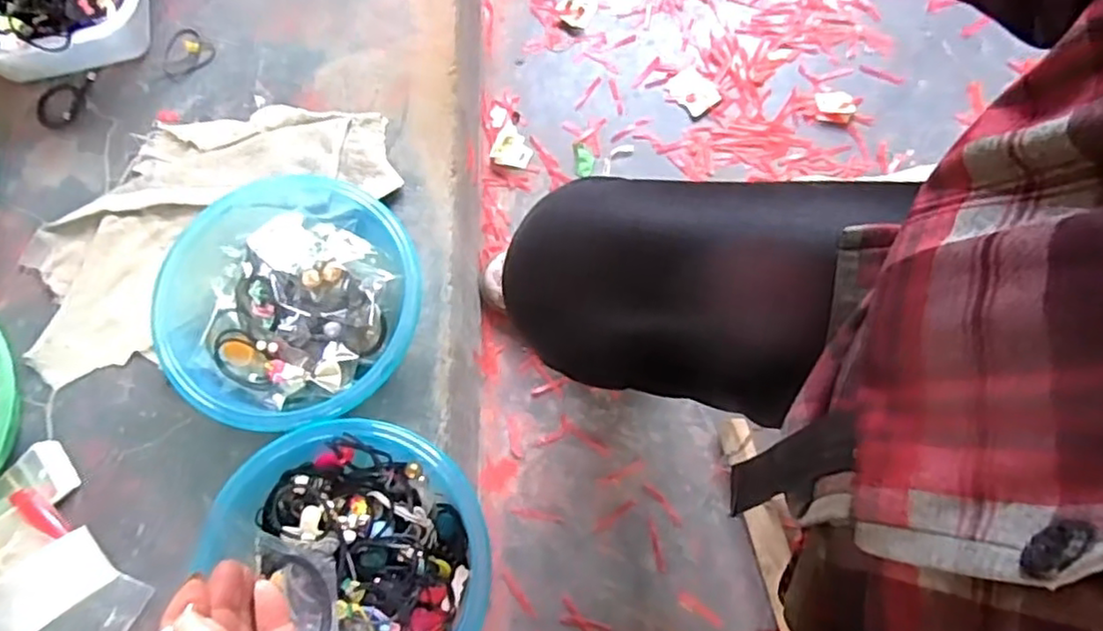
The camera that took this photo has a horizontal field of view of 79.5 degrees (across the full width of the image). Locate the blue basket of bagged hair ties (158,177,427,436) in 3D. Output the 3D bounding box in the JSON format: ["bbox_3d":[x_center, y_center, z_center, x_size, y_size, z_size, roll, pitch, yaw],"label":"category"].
[{"bbox_3d":[-0.229,-0.011,0.603,0.225,0.072,0.231,-7,73,0],"label":"blue basket of bagged hair ties"}]

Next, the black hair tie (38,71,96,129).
[{"bbox_3d":[-0.527,-0.236,0.718,0.045,0.012,0.070,13,75,6],"label":"black hair tie"}]

